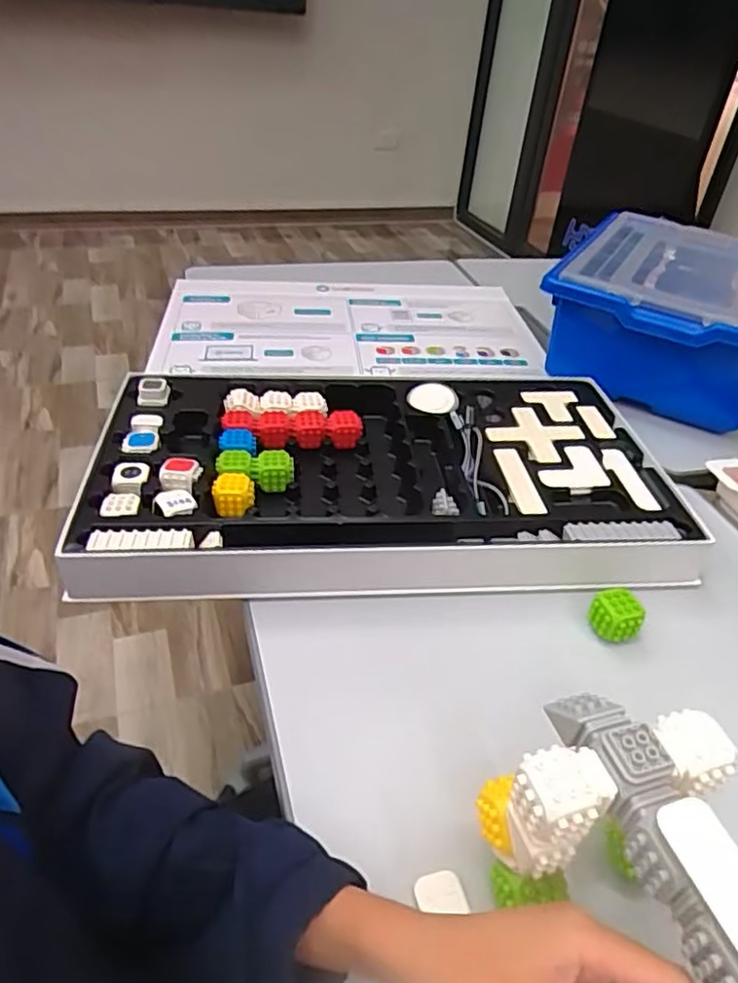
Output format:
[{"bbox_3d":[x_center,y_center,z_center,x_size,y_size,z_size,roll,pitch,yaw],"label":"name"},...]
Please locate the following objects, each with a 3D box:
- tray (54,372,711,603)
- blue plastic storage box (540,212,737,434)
[{"bbox_3d":[0.015,-0.020,0.645,0.527,0.059,0.281,0,38,-7],"label":"tray"},{"bbox_3d":[0.416,-0.239,0.904,0.276,0.167,0.395,21,40,18],"label":"blue plastic storage box"}]

